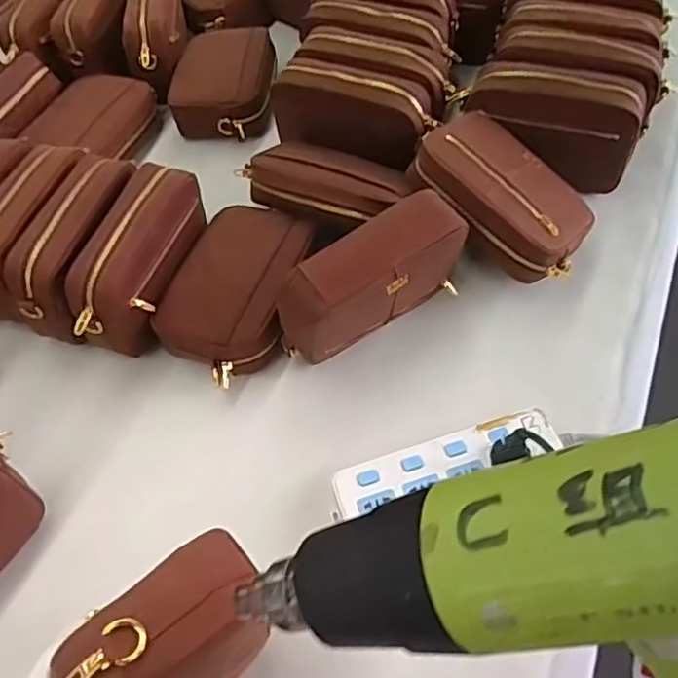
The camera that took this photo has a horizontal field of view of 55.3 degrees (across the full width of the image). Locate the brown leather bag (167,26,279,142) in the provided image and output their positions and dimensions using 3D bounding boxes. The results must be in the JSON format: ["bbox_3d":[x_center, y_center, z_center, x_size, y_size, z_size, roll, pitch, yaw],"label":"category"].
[{"bbox_3d":[-0.157,-0.355,0.884,0.133,0.079,0.165,0,56,5],"label":"brown leather bag"}]

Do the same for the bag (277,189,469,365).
[{"bbox_3d":[0.032,-0.057,0.632,0.190,0.110,0.059,-31,59,-16],"label":"bag"}]

